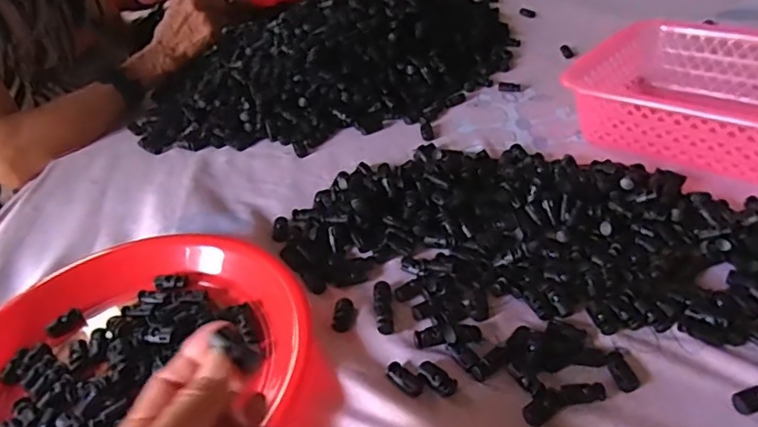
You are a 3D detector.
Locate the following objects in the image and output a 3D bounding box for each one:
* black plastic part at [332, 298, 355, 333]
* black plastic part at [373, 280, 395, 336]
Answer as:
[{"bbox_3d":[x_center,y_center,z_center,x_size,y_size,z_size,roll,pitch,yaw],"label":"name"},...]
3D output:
[{"bbox_3d":[-0.028,0.079,0.435,0.015,0.007,0.030,2,39,11],"label":"black plastic part"},{"bbox_3d":[0.003,0.073,0.439,0.014,0.011,0.060,-4,27,-1],"label":"black plastic part"}]

